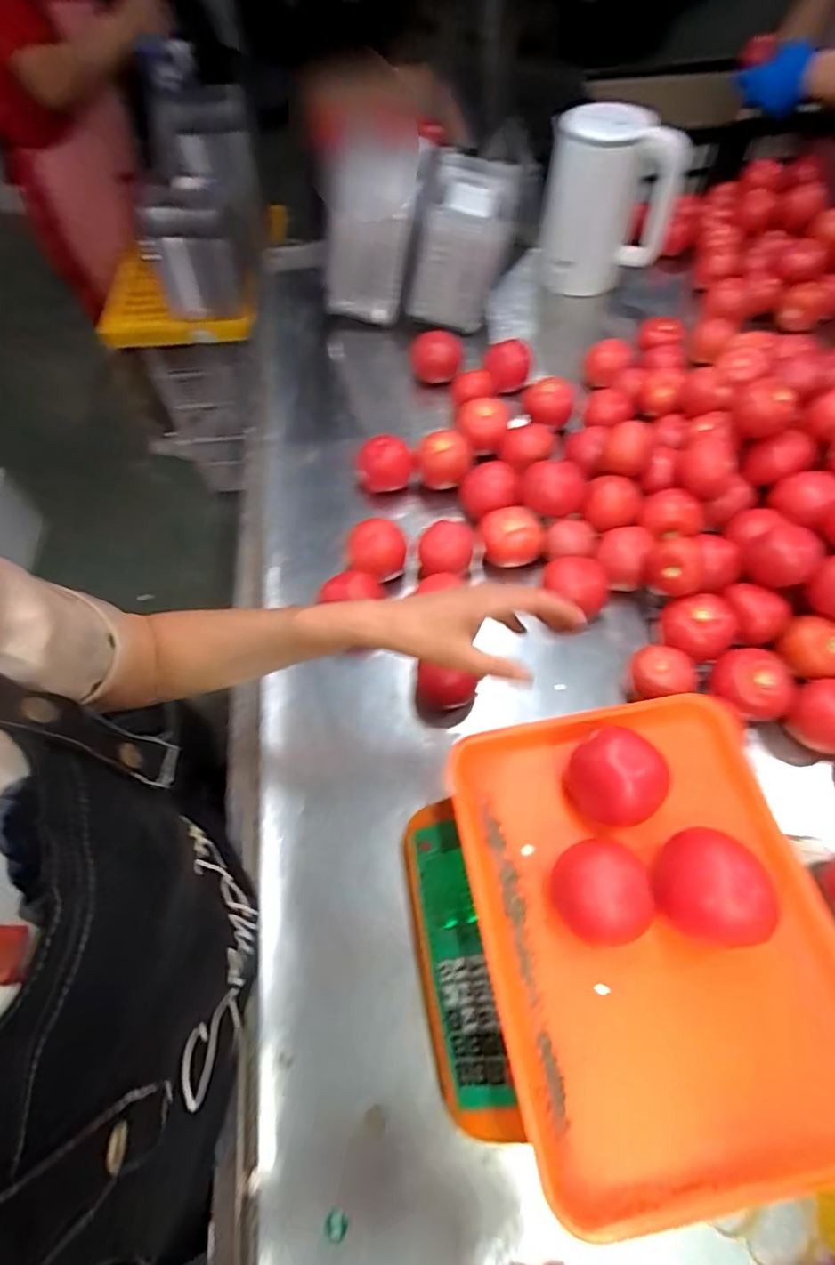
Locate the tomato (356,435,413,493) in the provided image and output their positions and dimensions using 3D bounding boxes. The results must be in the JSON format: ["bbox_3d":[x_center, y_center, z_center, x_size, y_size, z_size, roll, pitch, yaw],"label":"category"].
[{"bbox_3d":[-0.043,-0.223,0.732,0.073,0.061,0.060,-9,60,-3],"label":"tomato"}]

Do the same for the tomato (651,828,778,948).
[{"bbox_3d":[0.193,0.171,0.372,0.061,0.060,0.070,4,60,5],"label":"tomato"}]

